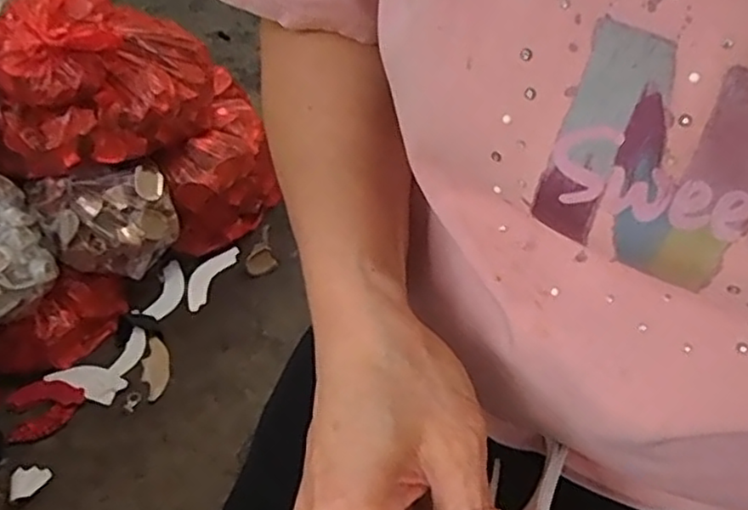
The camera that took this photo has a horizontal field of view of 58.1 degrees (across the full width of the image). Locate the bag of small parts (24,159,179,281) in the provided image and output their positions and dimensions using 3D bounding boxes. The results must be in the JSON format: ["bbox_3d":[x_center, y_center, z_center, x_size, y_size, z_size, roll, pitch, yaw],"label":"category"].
[{"bbox_3d":[-0.404,-0.049,1.027,0.192,0.124,0.121,-15,56,-10],"label":"bag of small parts"}]

